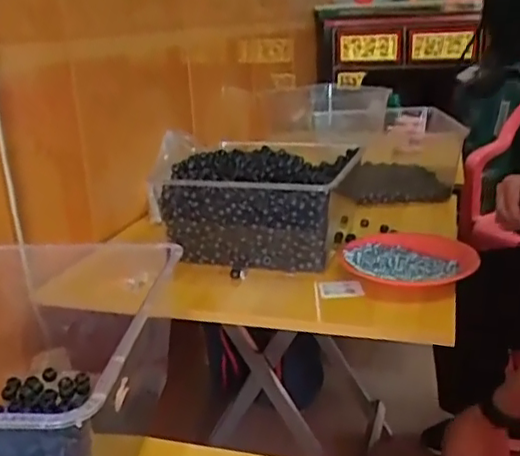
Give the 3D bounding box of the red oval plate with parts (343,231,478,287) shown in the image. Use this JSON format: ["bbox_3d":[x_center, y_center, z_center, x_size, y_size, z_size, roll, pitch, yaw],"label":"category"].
[{"bbox_3d":[0.215,0.041,0.907,0.177,0.028,0.189,-5,20,-9],"label":"red oval plate with parts"}]

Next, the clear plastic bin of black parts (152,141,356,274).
[{"bbox_3d":[0.007,-0.045,1.025,0.272,0.136,0.272,4,21,16],"label":"clear plastic bin of black parts"}]

